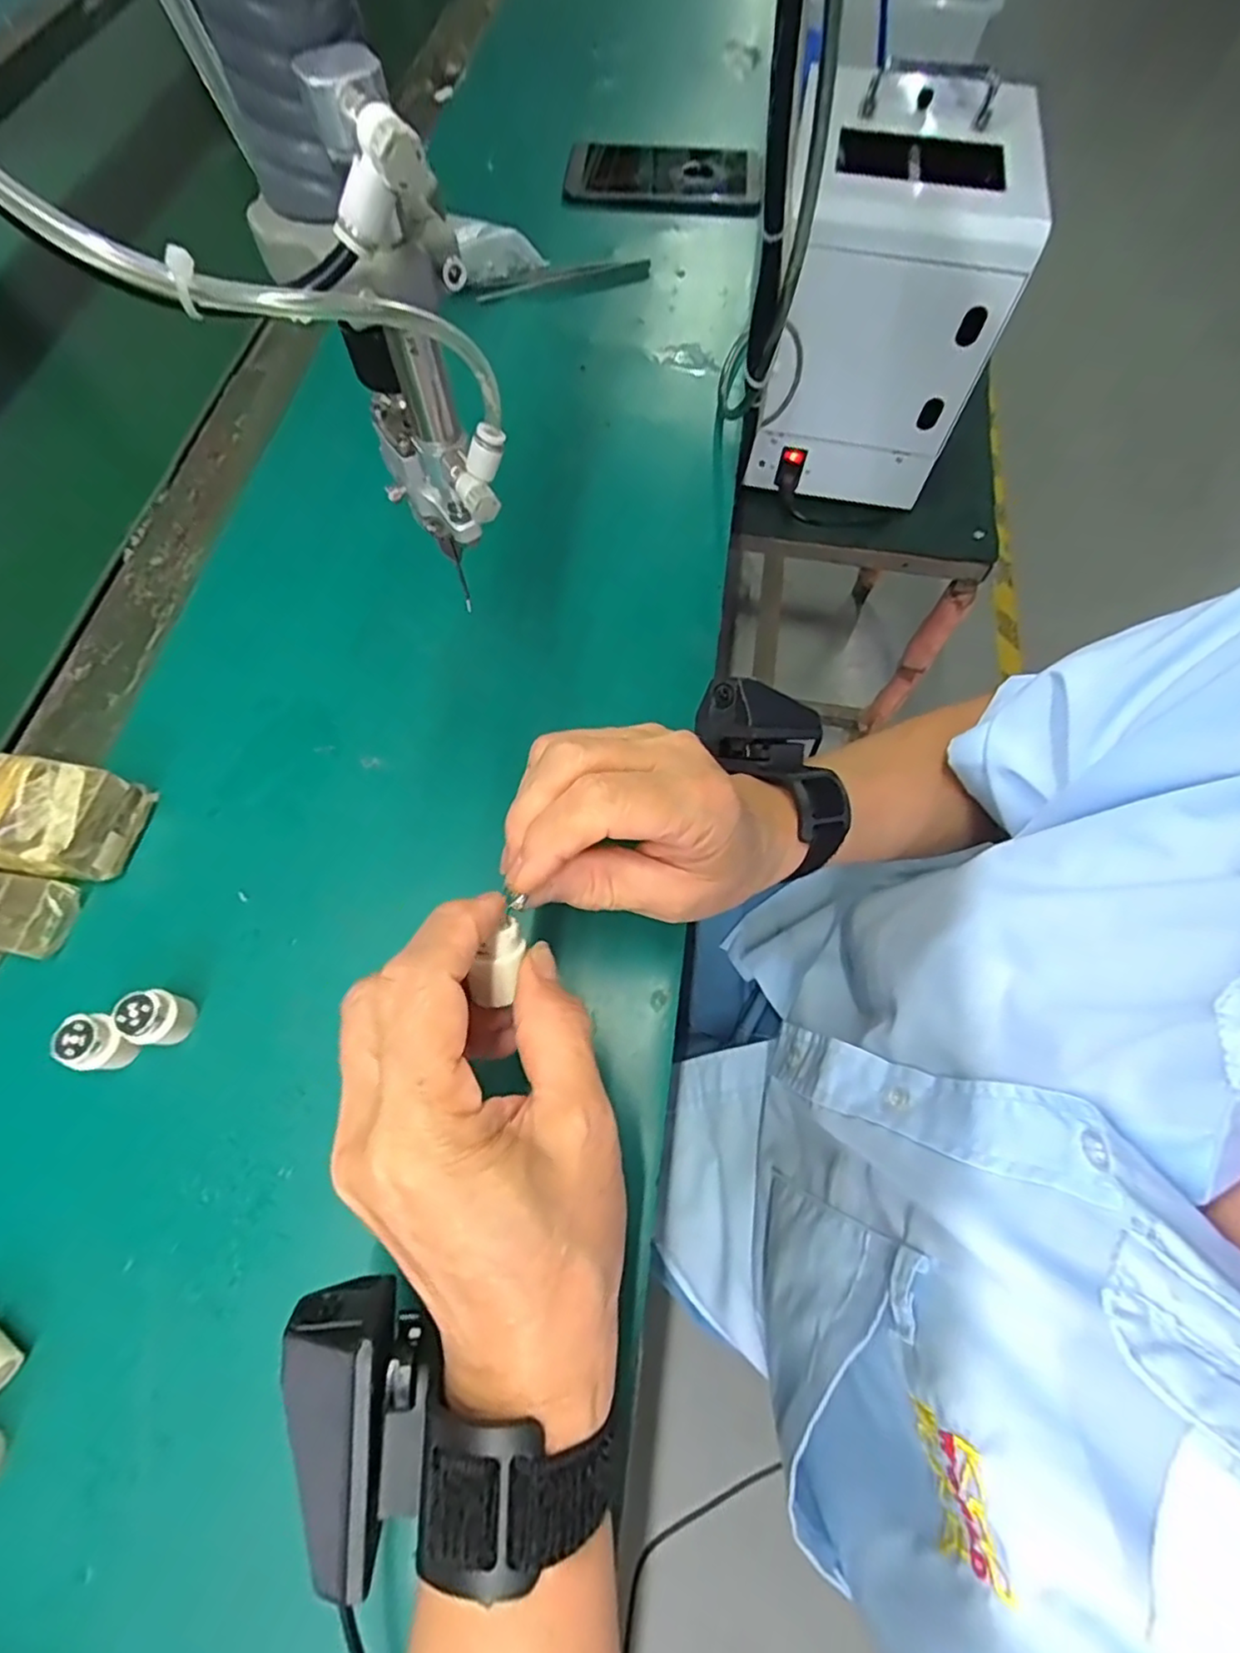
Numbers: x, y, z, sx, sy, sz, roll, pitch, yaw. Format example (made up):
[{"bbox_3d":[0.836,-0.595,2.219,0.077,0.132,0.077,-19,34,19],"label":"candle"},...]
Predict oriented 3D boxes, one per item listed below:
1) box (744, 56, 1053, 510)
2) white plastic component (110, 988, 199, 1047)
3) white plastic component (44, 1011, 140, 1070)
[{"bbox_3d":[0.276,-0.521,0.674,0.183,0.266,0.212,14,67,6],"label":"box"},{"bbox_3d":[-0.193,0.080,0.273,0.019,0.029,0.020,0,67,-1],"label":"white plastic component"},{"bbox_3d":[-0.214,0.089,0.270,0.018,0.030,0.019,0,67,-1],"label":"white plastic component"}]

